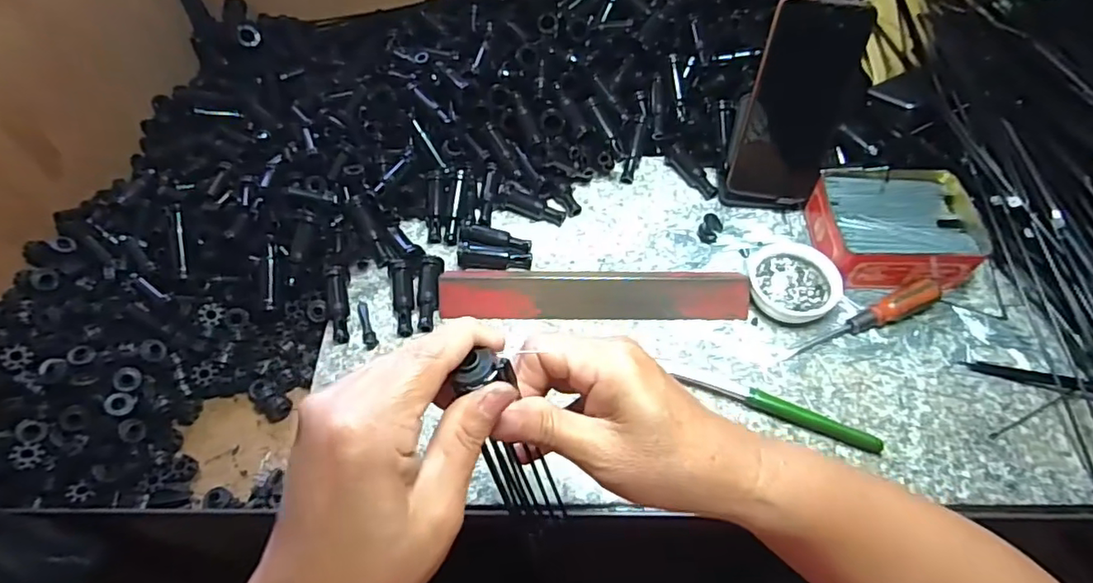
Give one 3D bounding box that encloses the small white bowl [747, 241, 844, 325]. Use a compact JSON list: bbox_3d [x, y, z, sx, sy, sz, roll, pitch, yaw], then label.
[{"bbox_3d":[0.207,-0.010,0.486,0.069,0.019,0.072,-1,55,1],"label":"small white bowl"}]

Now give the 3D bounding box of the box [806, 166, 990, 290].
[{"bbox_3d":[0.301,-0.061,0.503,0.123,0.038,0.112,-1,55,2],"label":"box"}]

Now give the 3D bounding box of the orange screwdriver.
[{"bbox_3d":[0.257,0.022,0.466,0.137,0.021,0.021,-21,57,-12],"label":"orange screwdriver"}]

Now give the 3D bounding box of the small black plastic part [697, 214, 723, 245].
[{"bbox_3d":[0.151,-0.058,0.529,0.019,0.018,0.021,29,61,20],"label":"small black plastic part"}]

